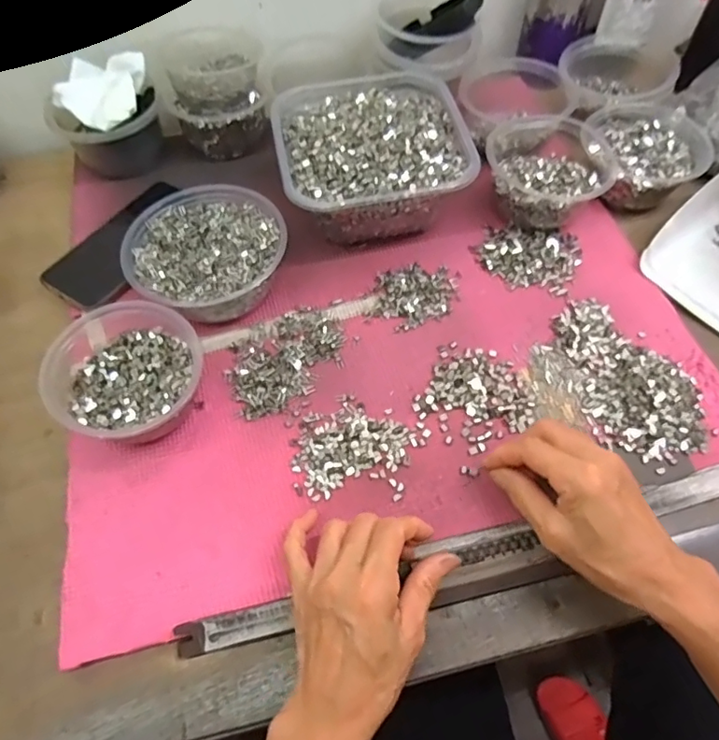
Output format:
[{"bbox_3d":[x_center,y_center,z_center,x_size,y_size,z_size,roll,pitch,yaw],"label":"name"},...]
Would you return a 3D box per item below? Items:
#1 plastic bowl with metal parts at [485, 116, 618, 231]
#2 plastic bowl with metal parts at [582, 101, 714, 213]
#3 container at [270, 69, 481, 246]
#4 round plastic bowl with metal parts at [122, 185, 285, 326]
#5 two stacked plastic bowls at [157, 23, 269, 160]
[{"bbox_3d":[0.180,-0.192,0.529,0.117,0.058,0.116,-1,61,1],"label":"plastic bowl with metal parts"},{"bbox_3d":[0.288,-0.221,0.547,0.114,0.053,0.108,-1,61,1],"label":"plastic bowl with metal parts"},{"bbox_3d":[0.009,-0.210,0.531,0.170,0.080,0.183,-10,62,-4],"label":"container"},{"bbox_3d":[-0.134,-0.100,0.488,0.130,0.055,0.128,-1,61,1],"label":"round plastic bowl with metal parts"},{"bbox_3d":[-0.151,-0.300,0.589,0.099,0.076,0.110,-14,62,-6],"label":"two stacked plastic bowls"}]

